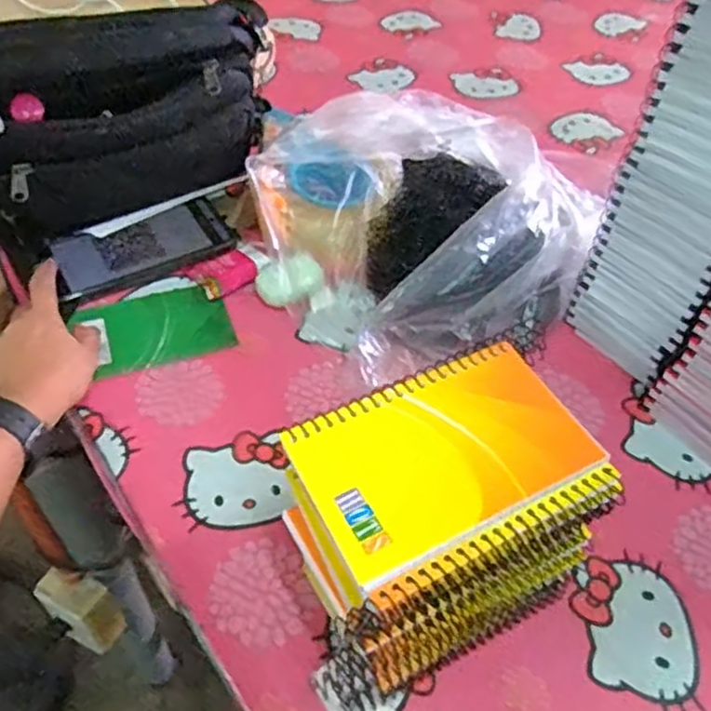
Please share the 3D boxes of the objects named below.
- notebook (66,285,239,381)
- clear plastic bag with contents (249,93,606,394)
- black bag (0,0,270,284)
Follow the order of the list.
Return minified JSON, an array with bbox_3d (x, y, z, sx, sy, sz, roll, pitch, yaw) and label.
[{"bbox_3d":[-0.163,-0.024,0.576,0.110,0.008,0.079,-18,52,-17],"label":"notebook"},{"bbox_3d":[0.068,-0.114,0.598,0.290,0.103,0.247,-32,58,-27],"label":"clear plastic bag with contents"},{"bbox_3d":[-0.187,-0.208,0.588,0.104,0.144,0.267,35,56,24],"label":"black bag"}]

